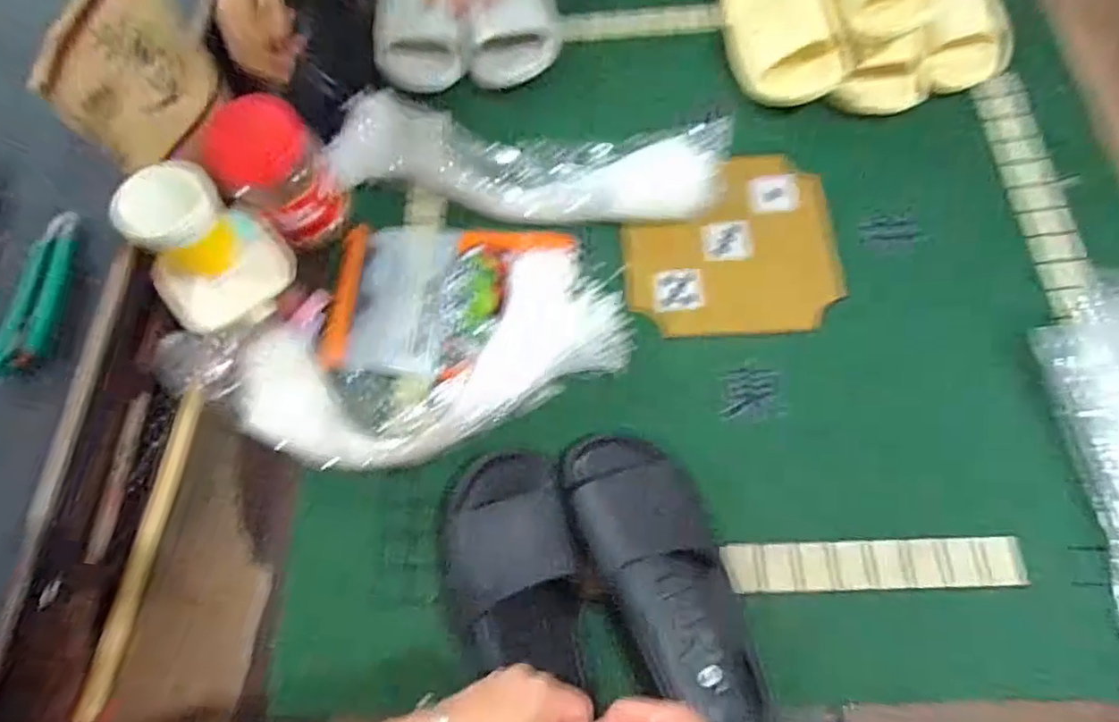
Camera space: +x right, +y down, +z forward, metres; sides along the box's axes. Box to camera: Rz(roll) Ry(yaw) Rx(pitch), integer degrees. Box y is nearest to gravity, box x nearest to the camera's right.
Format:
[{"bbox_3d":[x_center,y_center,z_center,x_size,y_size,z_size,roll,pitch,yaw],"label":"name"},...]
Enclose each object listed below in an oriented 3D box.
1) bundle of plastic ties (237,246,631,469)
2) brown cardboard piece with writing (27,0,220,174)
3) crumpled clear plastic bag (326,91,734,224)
[{"bbox_3d":[-0.117,0.004,0.566,0.363,0.060,0.170,-20,70,-6],"label":"bundle of plastic ties"},{"bbox_3d":[-0.376,-0.261,0.528,0.031,0.123,0.159,12,70,6],"label":"brown cardboard piece with writing"},{"bbox_3d":[-0.033,-0.222,0.651,0.419,0.054,0.124,10,69,6],"label":"crumpled clear plastic bag"}]

